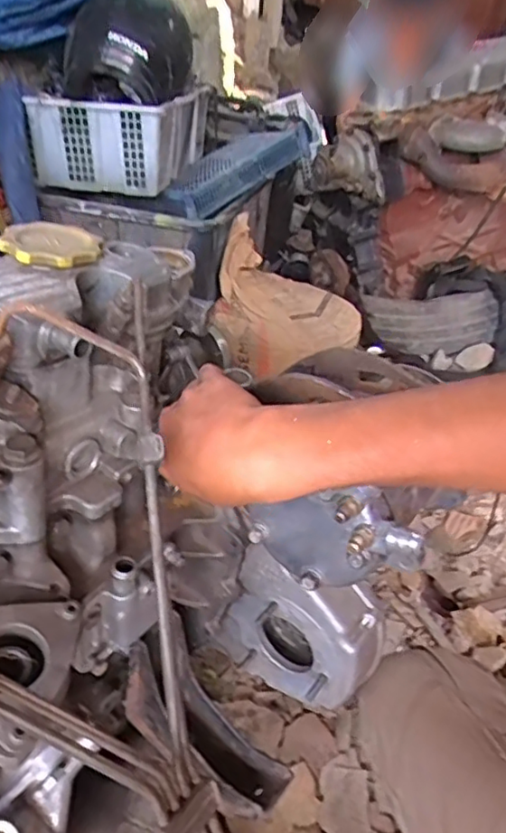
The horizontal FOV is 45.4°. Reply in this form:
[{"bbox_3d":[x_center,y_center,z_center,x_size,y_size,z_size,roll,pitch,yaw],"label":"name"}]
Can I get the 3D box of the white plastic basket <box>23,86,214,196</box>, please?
[{"bbox_3d":[-0.271,-0.642,1.319,0.266,0.158,0.407,8,41,6],"label":"white plastic basket"}]

